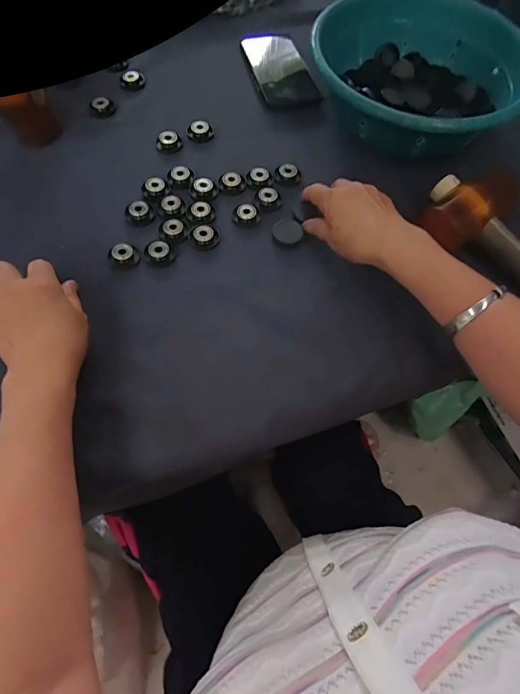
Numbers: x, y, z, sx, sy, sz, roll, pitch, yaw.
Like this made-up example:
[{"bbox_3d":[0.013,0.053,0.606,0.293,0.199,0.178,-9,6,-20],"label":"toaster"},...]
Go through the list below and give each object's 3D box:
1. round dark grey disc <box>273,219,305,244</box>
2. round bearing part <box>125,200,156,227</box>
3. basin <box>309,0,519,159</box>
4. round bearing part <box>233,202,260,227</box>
[{"bbox_3d":[0.031,-0.127,0.454,0.032,0.005,0.032,1,64,-2],"label":"round dark grey disc"},{"bbox_3d":[-0.135,-0.151,0.471,0.028,0.014,0.027,1,64,-2],"label":"round bearing part"},{"bbox_3d":[0.197,-0.331,0.507,0.240,0.071,0.252,1,64,-2],"label":"basin"},{"bbox_3d":[-0.015,-0.149,0.467,0.026,0.008,0.029,41,69,17],"label":"round bearing part"}]

